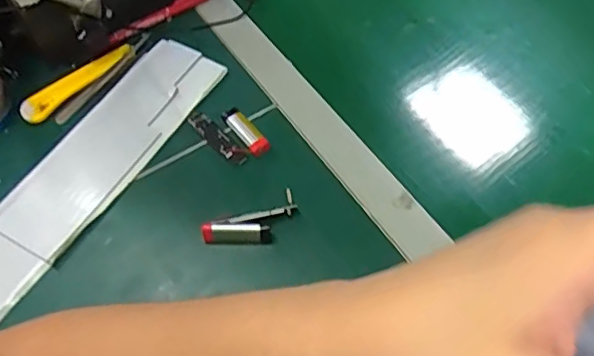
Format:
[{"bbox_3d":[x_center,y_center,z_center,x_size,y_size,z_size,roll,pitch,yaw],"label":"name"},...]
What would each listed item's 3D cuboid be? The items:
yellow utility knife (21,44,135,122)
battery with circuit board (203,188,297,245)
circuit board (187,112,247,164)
[{"bbox_3d":[-0.211,-0.095,0.555,0.023,0.008,0.120,34,64,23],"label":"yellow utility knife"},{"bbox_3d":[-0.035,0.037,0.462,0.078,0.014,0.028,-23,58,-13],"label":"battery with circuit board"},{"bbox_3d":[-0.072,-0.035,0.518,0.016,0.004,0.066,-41,71,-13],"label":"circuit board"}]

